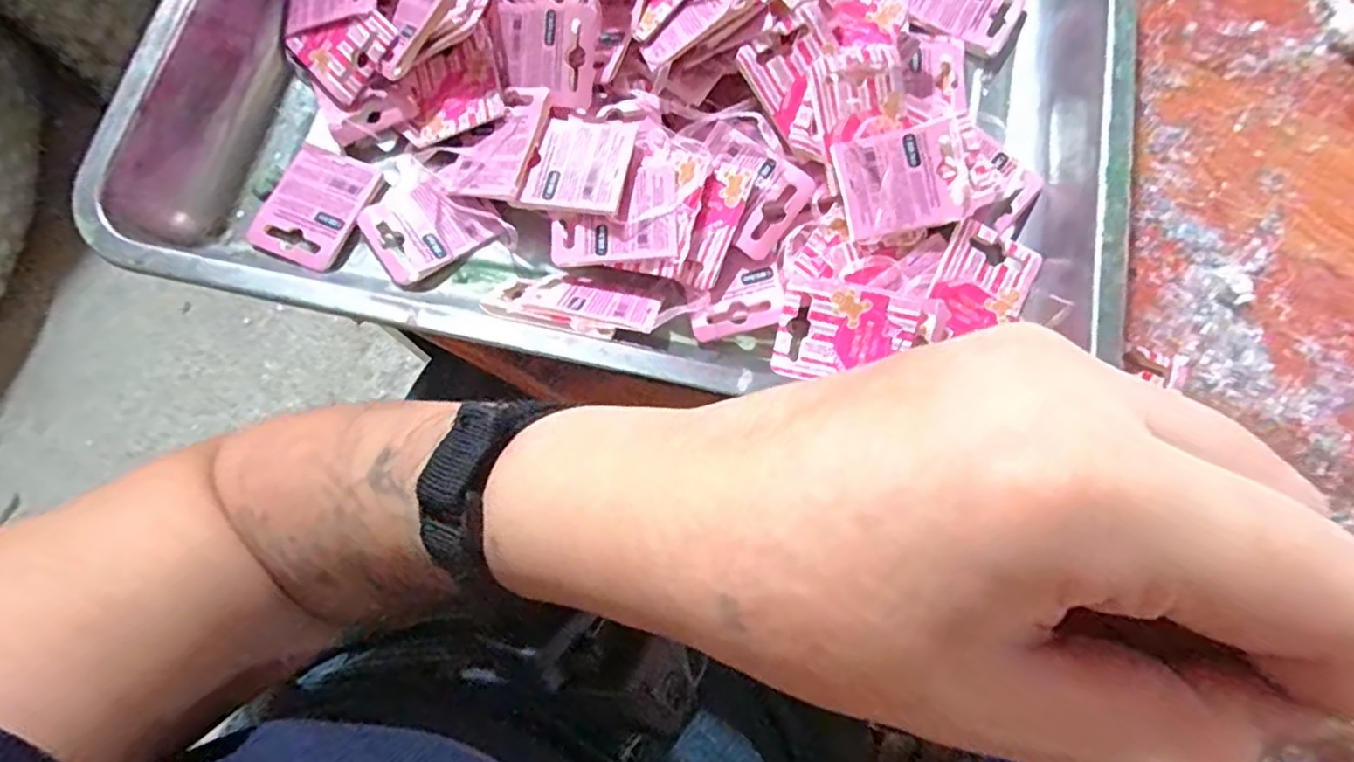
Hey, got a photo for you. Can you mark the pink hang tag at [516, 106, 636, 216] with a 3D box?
[{"bbox_3d":[-0.045,-0.103,0.308,0.048,0.007,0.049,13,75,3],"label":"pink hang tag"}]

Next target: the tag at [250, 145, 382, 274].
[{"bbox_3d":[-0.176,-0.085,0.321,0.045,0.004,0.060,27,76,7],"label":"tag"}]

